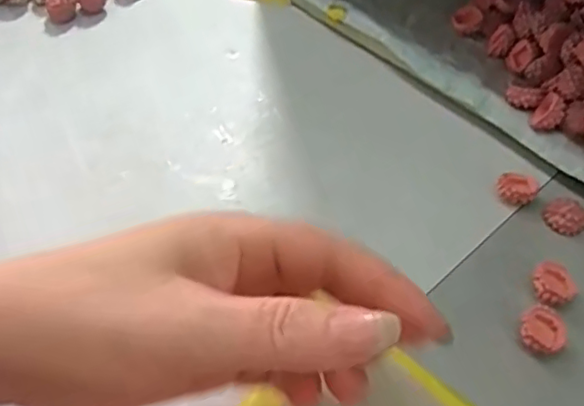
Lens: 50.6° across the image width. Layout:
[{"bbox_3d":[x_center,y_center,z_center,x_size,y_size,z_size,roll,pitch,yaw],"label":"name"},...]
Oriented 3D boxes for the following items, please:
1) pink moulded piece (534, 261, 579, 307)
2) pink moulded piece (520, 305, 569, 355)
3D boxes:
[{"bbox_3d":[0.120,0.038,0.285,0.019,0.009,0.019,-1,53,2],"label":"pink moulded piece"},{"bbox_3d":[0.110,0.056,0.269,0.019,0.010,0.022,18,56,16],"label":"pink moulded piece"}]

